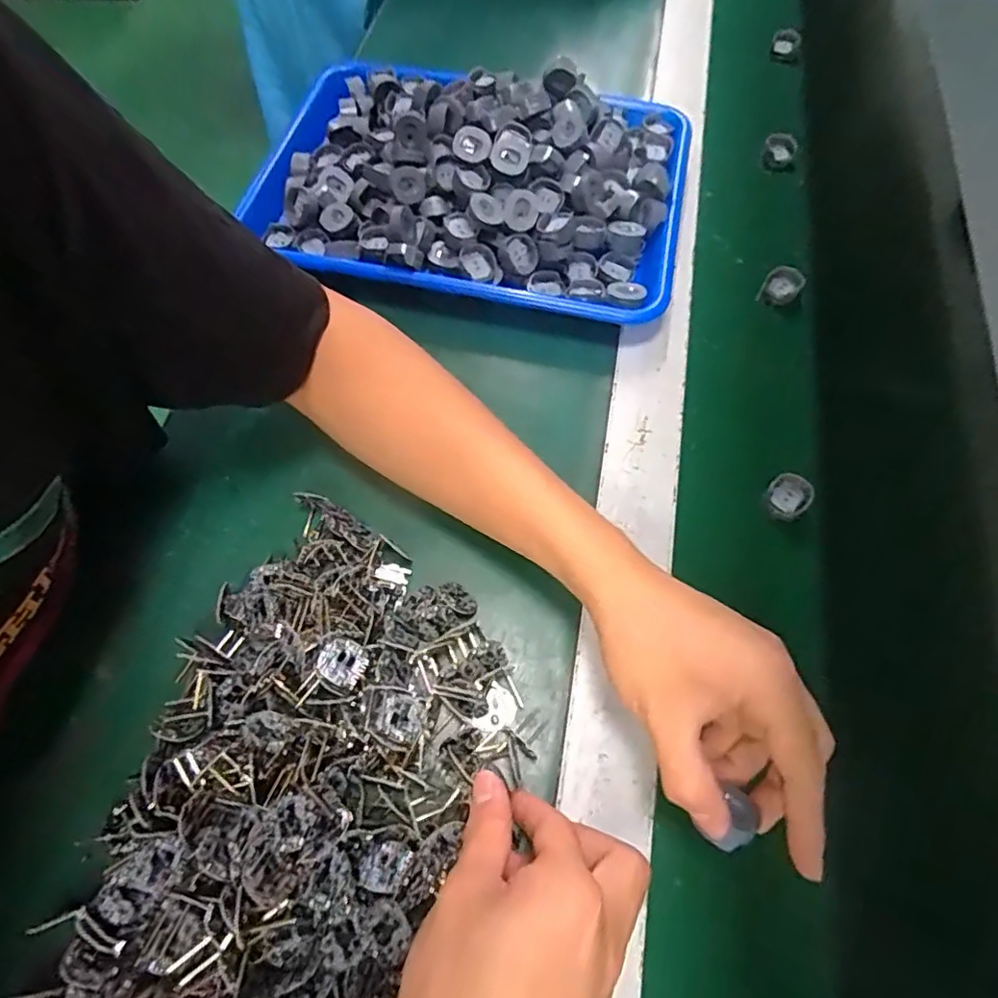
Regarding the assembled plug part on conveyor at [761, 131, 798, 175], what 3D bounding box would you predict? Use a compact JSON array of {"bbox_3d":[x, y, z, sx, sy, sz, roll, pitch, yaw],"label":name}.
[{"bbox_3d":[0.253,-0.313,0.541,0.029,0.021,0.025,13,65,6],"label":"assembled plug part on conveyor"}]

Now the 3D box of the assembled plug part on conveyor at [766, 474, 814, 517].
[{"bbox_3d":[0.188,-0.002,0.387,0.026,0.010,0.025,19,66,9],"label":"assembled plug part on conveyor"}]

